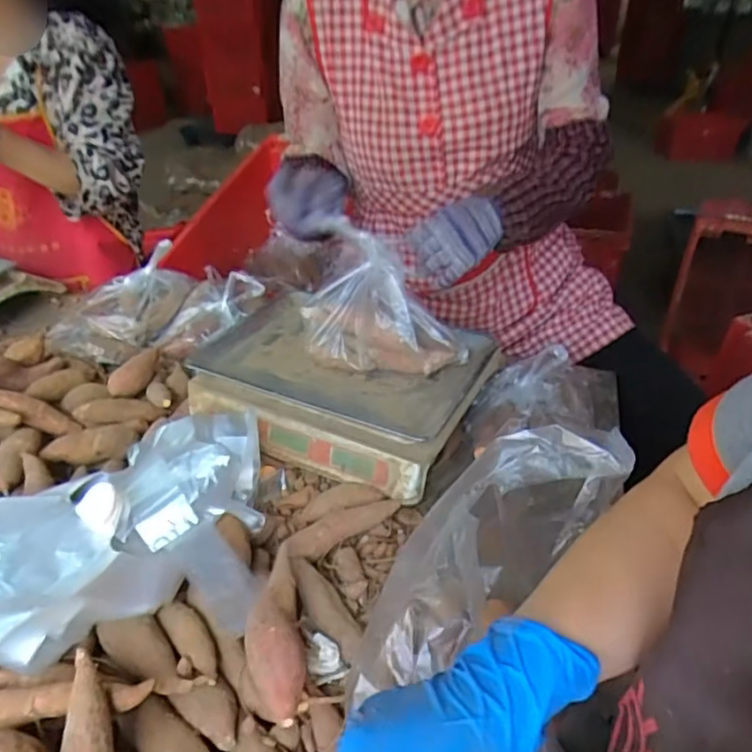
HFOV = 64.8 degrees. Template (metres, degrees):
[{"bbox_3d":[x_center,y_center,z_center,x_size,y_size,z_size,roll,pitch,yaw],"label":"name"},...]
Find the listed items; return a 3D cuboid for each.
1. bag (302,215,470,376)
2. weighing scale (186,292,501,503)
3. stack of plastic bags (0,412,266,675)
[{"bbox_3d":[0.008,-0.088,0.738,0.188,0.161,0.117,-3,33,-7],"label":"bag"},{"bbox_3d":[-0.046,0.006,0.770,0.342,0.084,0.238,16,36,22],"label":"weighing scale"},{"bbox_3d":[-0.270,0.139,0.516,0.371,0.079,0.253,-12,35,-19],"label":"stack of plastic bags"}]

